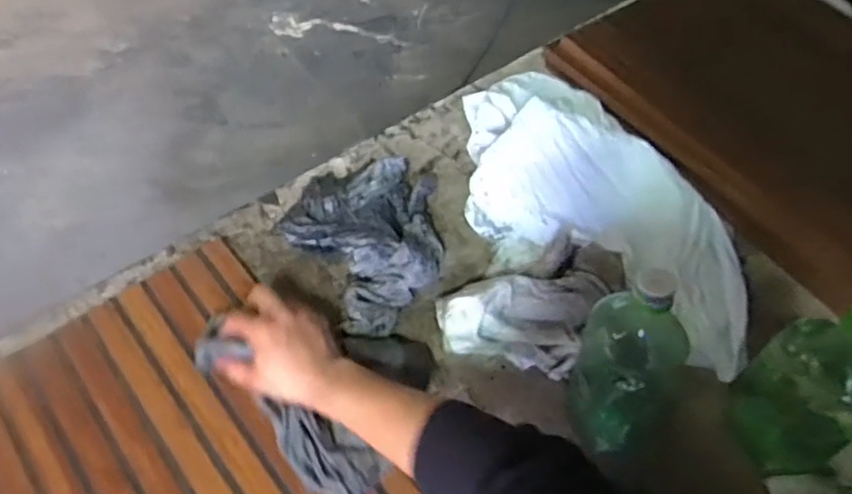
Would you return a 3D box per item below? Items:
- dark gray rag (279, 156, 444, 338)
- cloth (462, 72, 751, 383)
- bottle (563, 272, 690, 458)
[{"bbox_3d":[-0.046,-0.018,0.692,0.173,0.055,0.222,-28,60,-21],"label":"dark gray rag"},{"bbox_3d":[0.177,-0.053,0.717,0.228,0.105,0.456,-17,56,-14],"label":"cloth"},{"bbox_3d":[0.167,0.099,0.540,0.082,0.198,0.069,38,61,22],"label":"bottle"}]

